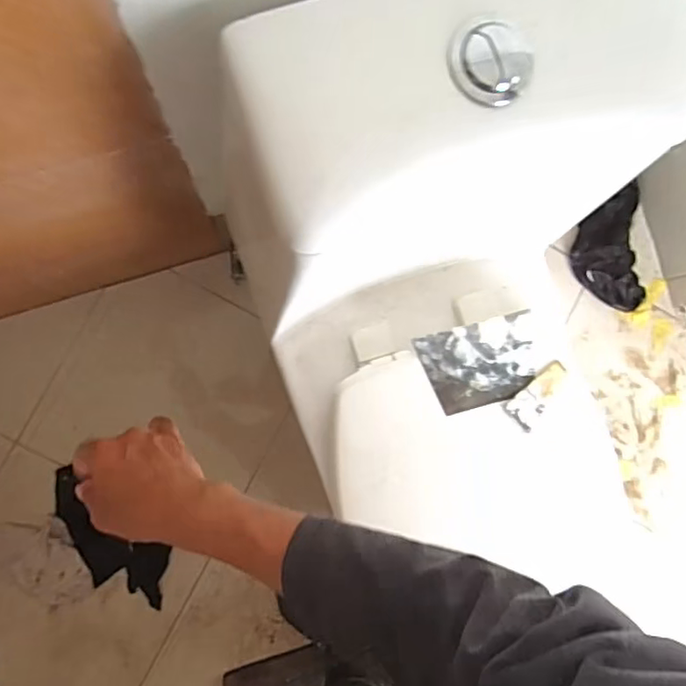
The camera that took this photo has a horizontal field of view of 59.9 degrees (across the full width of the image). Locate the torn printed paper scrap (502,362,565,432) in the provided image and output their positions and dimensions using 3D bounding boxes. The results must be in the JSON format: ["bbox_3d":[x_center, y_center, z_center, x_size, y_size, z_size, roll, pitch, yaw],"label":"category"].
[{"bbox_3d":[0.238,0.065,0.717,0.086,0.007,0.047,-37,92,-7],"label":"torn printed paper scrap"}]

